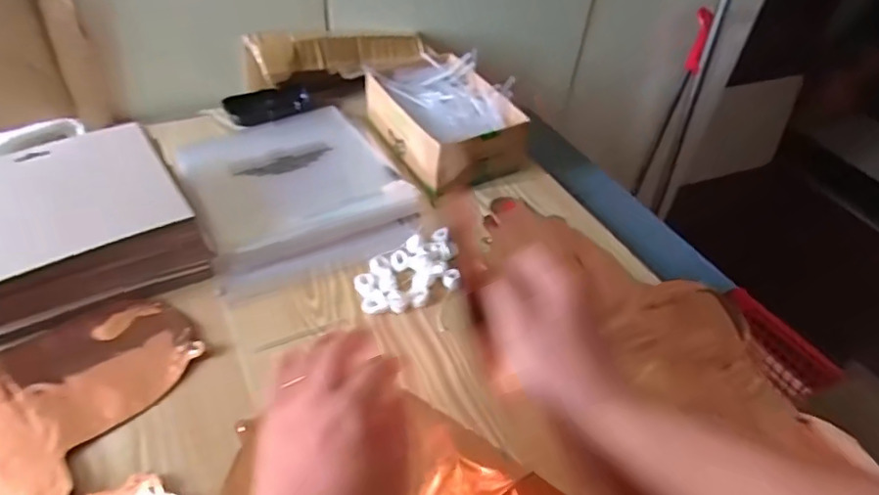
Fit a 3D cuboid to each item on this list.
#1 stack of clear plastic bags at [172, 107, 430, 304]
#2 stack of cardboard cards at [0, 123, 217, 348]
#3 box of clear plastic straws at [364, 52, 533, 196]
[{"bbox_3d":[-0.157,-0.074,0.638,0.226,0.020,0.274,-17,48,-23],"label":"stack of clear plastic bags"},{"bbox_3d":[-0.342,-0.022,0.522,0.203,0.073,0.186,-20,49,-25],"label":"stack of cardboard cards"},{"bbox_3d":[0.005,-0.159,0.697,0.141,0.072,0.207,-17,47,-23],"label":"box of clear plastic straws"}]

